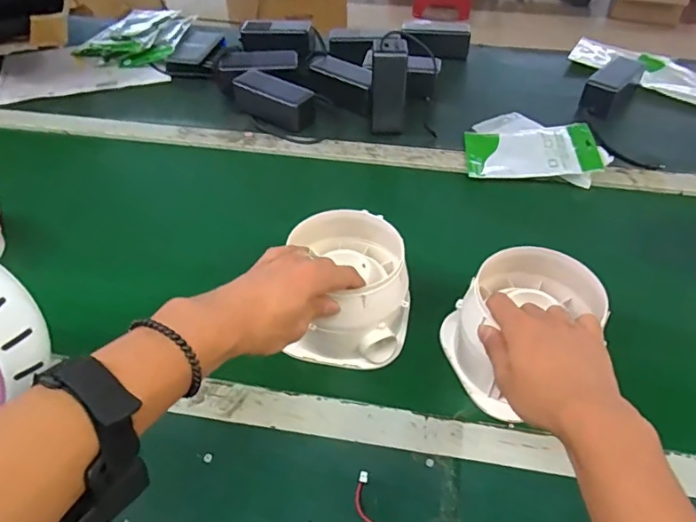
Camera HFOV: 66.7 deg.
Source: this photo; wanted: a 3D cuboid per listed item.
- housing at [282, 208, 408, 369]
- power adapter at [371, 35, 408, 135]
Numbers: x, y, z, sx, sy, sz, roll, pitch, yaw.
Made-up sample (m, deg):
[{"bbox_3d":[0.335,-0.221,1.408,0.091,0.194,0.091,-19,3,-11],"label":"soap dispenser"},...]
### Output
[{"bbox_3d":[0.001,0.023,0.534,0.117,0.095,0.134,1,48,2],"label":"housing"},{"bbox_3d":[0.060,-0.260,0.802,0.053,0.144,0.045,0,43,0],"label":"power adapter"}]

